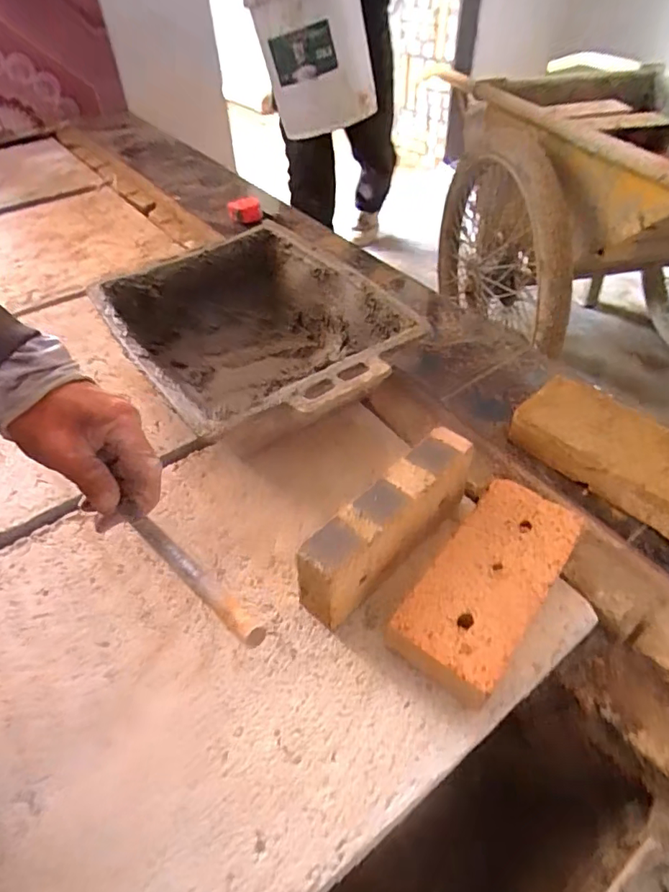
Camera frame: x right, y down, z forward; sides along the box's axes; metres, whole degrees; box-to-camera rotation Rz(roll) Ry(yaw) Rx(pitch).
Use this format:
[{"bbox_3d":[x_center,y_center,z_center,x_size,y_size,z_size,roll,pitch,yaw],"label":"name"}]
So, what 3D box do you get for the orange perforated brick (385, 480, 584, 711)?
[{"bbox_3d":[0.162,0.141,0.545,0.107,0.051,0.232,28,55,25],"label":"orange perforated brick"}]

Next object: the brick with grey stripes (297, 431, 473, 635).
[{"bbox_3d":[0.059,0.087,0.563,0.057,0.106,0.229,34,58,29],"label":"brick with grey stripes"}]

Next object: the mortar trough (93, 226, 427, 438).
[{"bbox_3d":[-0.119,-0.156,0.779,0.340,0.133,0.468,-30,53,-22],"label":"mortar trough"}]

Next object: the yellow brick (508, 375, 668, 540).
[{"bbox_3d":[0.343,0.008,0.638,0.113,0.065,0.235,-37,56,-27],"label":"yellow brick"}]

